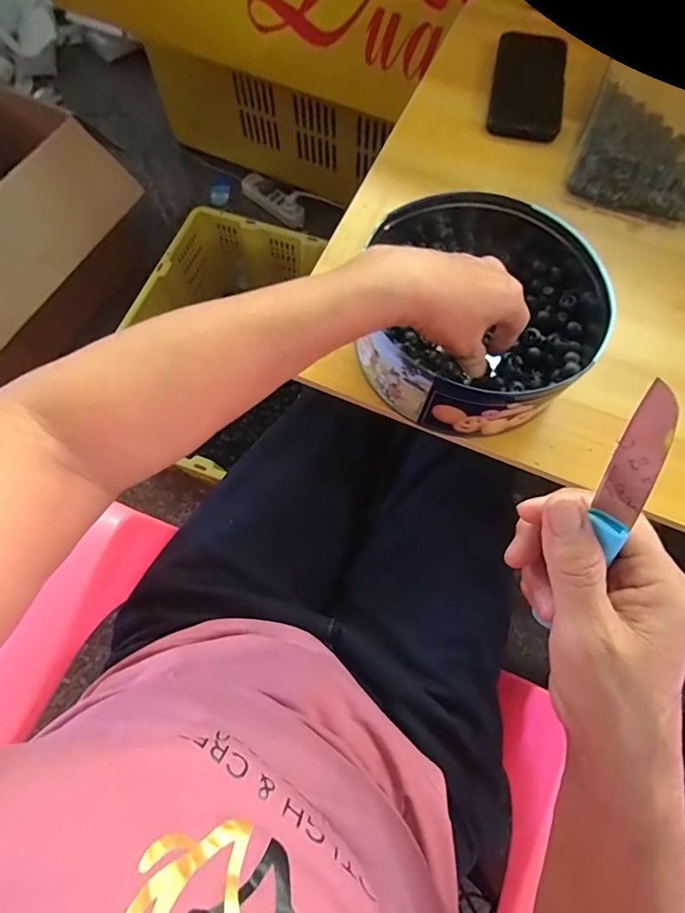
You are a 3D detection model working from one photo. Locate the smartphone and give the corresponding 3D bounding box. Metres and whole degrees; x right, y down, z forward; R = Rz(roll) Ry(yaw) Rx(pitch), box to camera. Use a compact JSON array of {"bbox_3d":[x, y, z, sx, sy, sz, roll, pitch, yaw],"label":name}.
[{"bbox_3d":[0.214,-0.430,0.530,0.076,0.011,0.164,11,71,4],"label":"smartphone"}]

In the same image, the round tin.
[{"bbox_3d":[0.114,-0.124,0.380,0.184,0.072,0.200,14,71,5],"label":"round tin"}]

